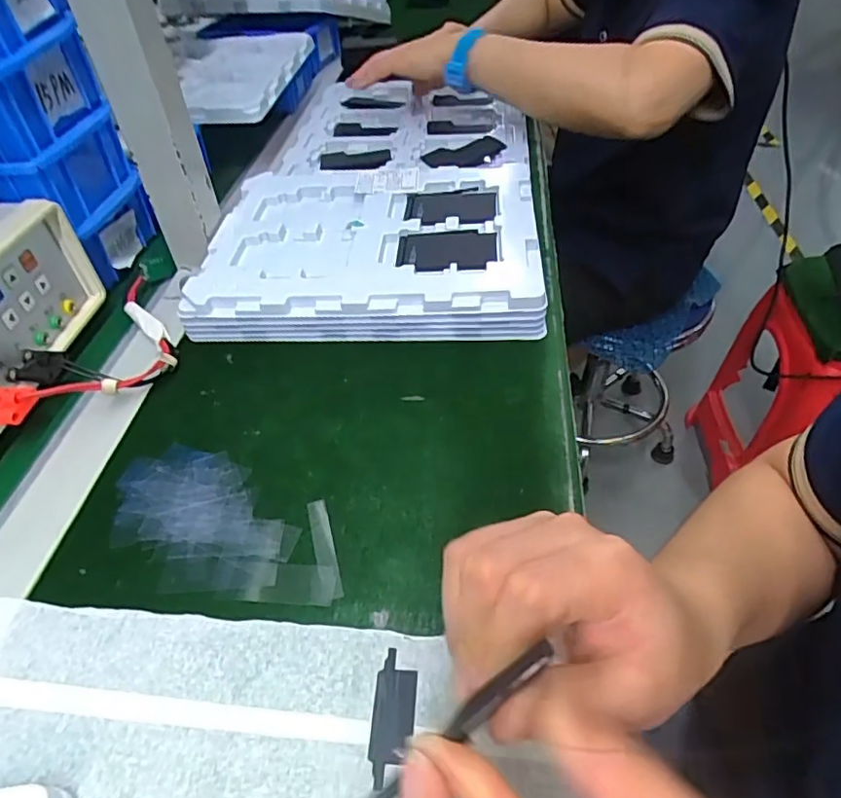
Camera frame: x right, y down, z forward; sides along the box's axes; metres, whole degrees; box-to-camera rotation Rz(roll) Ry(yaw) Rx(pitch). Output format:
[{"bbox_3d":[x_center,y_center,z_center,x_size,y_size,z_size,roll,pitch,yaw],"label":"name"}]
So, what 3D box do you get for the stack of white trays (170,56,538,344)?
[{"bbox_3d":[-0.036,-0.245,0.611,0.279,0.046,0.520,-1,44,2],"label":"stack of white trays"}]

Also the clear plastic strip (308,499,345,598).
[{"bbox_3d":[-0.054,0.082,0.323,0.011,0.004,0.062,-12,45,-10],"label":"clear plastic strip"}]

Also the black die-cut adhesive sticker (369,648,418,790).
[{"bbox_3d":[-0.012,0.143,0.262,0.018,0.004,0.055,2,44,5],"label":"black die-cut adhesive sticker"}]

